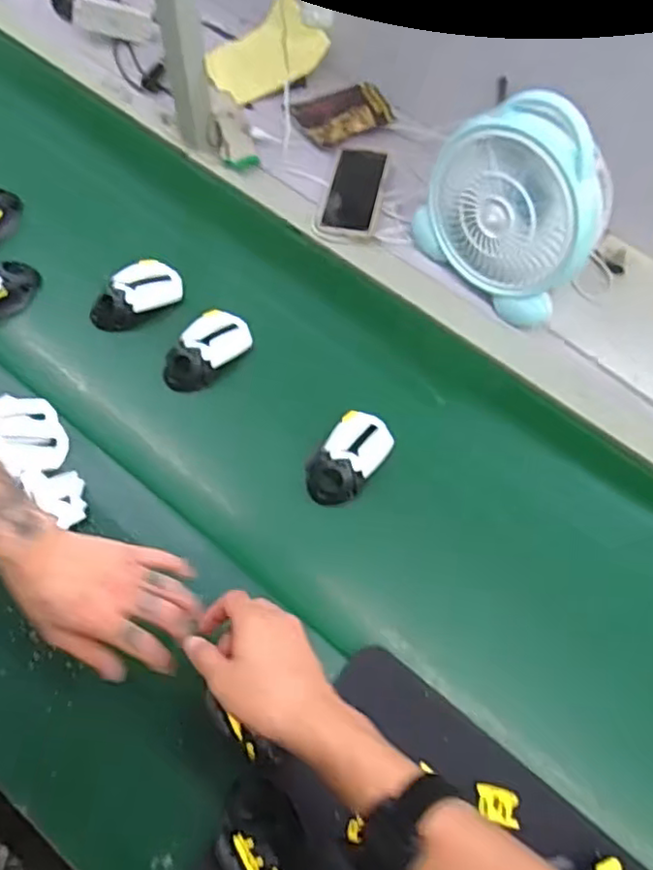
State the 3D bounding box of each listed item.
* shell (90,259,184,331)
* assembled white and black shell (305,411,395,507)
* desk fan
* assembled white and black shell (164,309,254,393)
[{"bbox_3d":[-0.247,-0.182,0.825,0.117,0.032,0.070,-29,70,-15],"label":"shell"},{"bbox_3d":[0.029,0.025,0.745,0.071,0.040,0.122,33,68,12],"label":"assembled white and black shell"},{"bbox_3d":[0.230,-0.279,0.781,0.103,0.237,0.216,-42,74,-19],"label":"desk fan"},{"bbox_3d":[-0.148,-0.105,0.798,0.067,0.040,0.125,42,70,15],"label":"assembled white and black shell"}]

